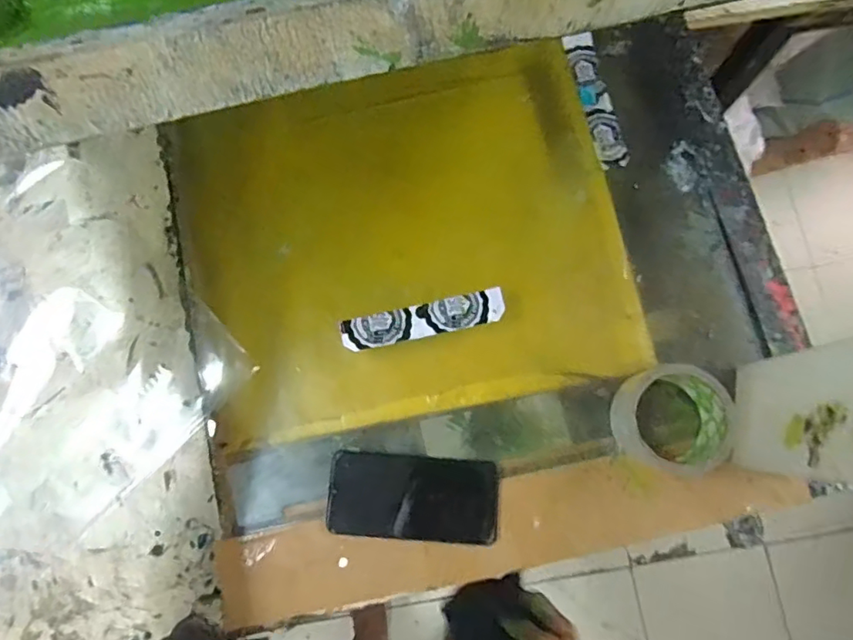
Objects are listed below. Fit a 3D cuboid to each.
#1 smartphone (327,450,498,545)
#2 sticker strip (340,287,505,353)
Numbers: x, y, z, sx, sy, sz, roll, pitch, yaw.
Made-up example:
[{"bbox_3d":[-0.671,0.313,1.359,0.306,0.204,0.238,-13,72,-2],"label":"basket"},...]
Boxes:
[{"bbox_3d":[-0.012,0.164,0.514,0.151,0.014,0.073,4,78,2],"label":"smartphone"},{"bbox_3d":[-0.003,0.000,0.545,0.158,0.006,0.032,-12,82,-1],"label":"sticker strip"}]

